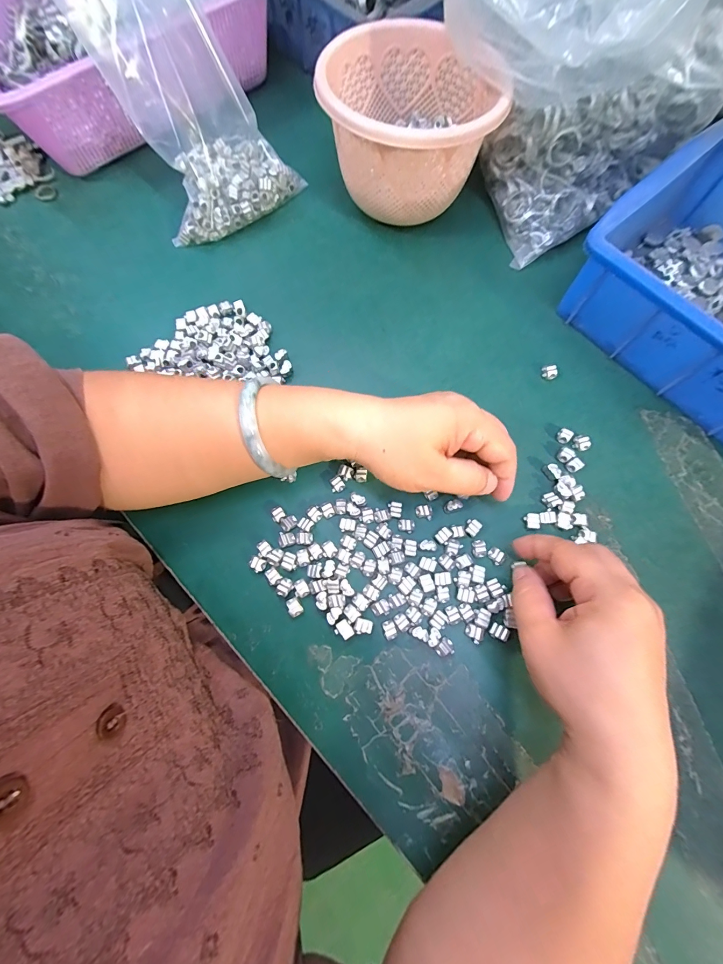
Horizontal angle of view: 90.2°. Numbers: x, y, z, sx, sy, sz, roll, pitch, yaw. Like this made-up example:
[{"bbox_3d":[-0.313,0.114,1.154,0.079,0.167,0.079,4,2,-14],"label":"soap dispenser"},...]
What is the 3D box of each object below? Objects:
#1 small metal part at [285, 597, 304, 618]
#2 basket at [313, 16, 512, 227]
[{"bbox_3d":[-0.047,0.089,0.254,0.009,0.006,0.012,-26,76,-5],"label":"small metal part"},{"bbox_3d":[0.037,-0.300,0.314,0.133,0.093,0.138,-11,75,-1],"label":"basket"}]

